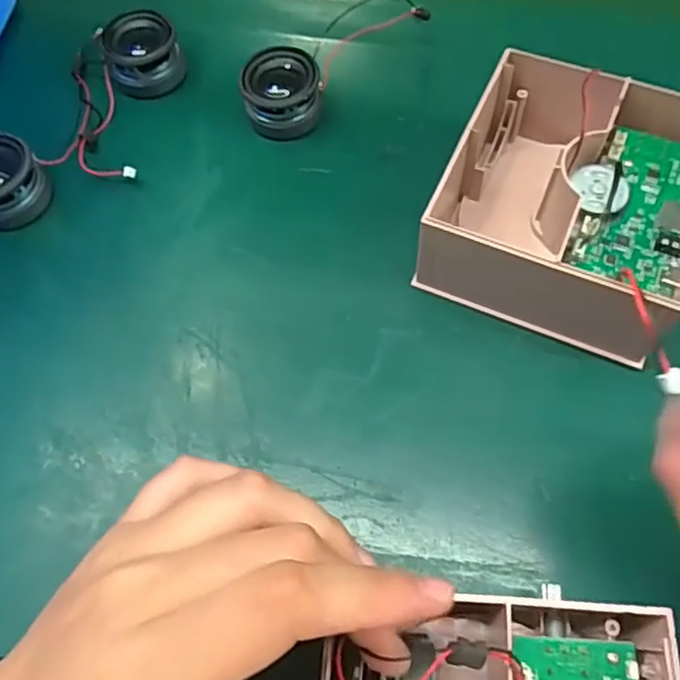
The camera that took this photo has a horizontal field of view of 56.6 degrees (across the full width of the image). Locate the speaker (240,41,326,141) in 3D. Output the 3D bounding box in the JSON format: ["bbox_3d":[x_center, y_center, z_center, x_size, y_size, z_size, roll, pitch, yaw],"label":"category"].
[{"bbox_3d":[-0.029,-0.123,0.317,0.038,0.034,0.030,-8,64,-1],"label":"speaker"}]

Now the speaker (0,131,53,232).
[{"bbox_3d":[-0.160,-0.074,0.301,0.037,0.037,0.031,-35,68,-13],"label":"speaker"}]

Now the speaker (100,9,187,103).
[{"bbox_3d":[-0.102,-0.149,0.331,0.037,0.027,0.037,-1,64,3],"label":"speaker"}]

